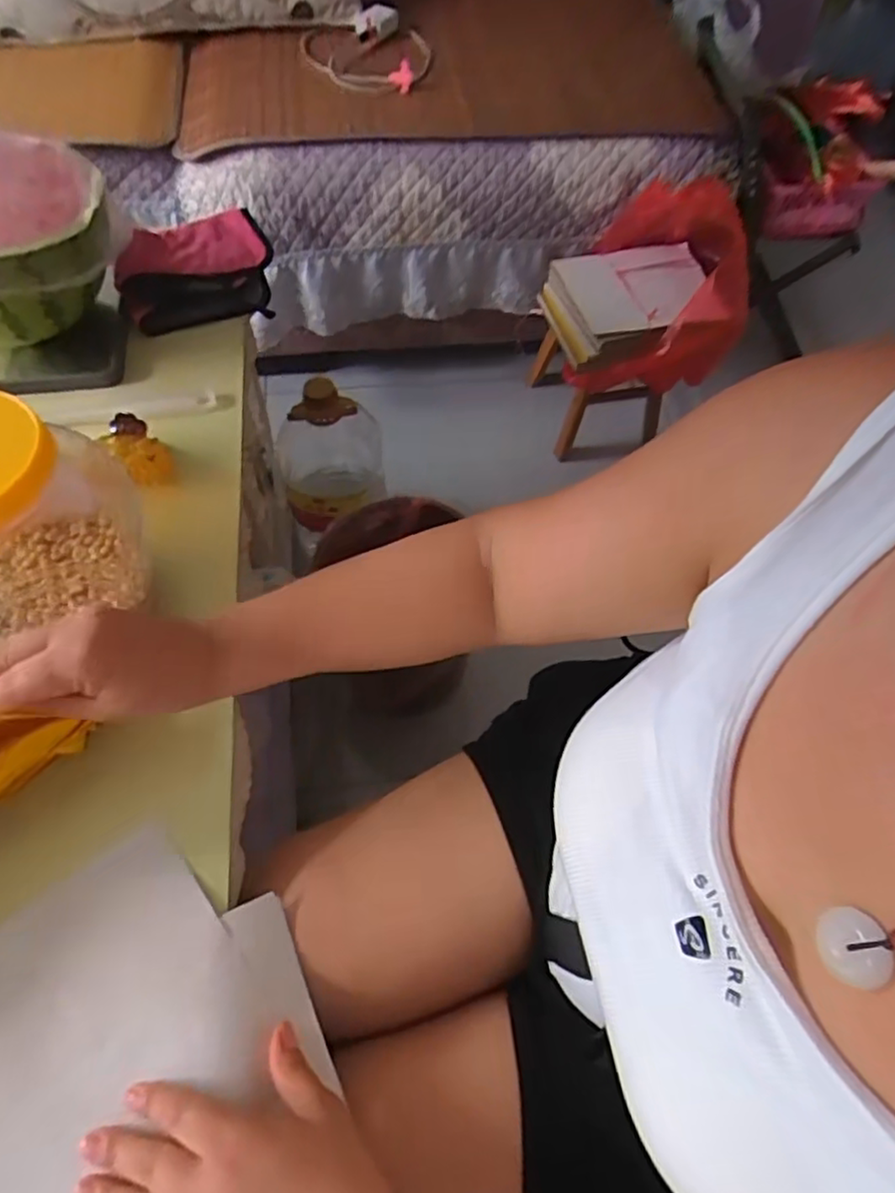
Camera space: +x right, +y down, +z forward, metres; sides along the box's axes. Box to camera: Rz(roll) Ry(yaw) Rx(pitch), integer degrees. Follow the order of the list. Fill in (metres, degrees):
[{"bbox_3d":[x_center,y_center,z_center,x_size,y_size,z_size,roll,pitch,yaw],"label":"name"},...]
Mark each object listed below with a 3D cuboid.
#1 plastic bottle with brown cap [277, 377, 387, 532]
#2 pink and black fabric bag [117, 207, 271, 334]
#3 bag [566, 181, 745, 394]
[{"bbox_3d":[-0.174,-0.201,0.981,0.158,0.271,0.139,-5,60,-6],"label":"plastic bottle with brown cap"},{"bbox_3d":[-0.270,-0.359,0.716,0.156,0.053,0.148,-12,61,-9],"label":"pink and black fabric bag"},{"bbox_3d":[0.320,-0.506,1.046,0.272,0.234,0.257,-5,60,-5],"label":"bag"}]

